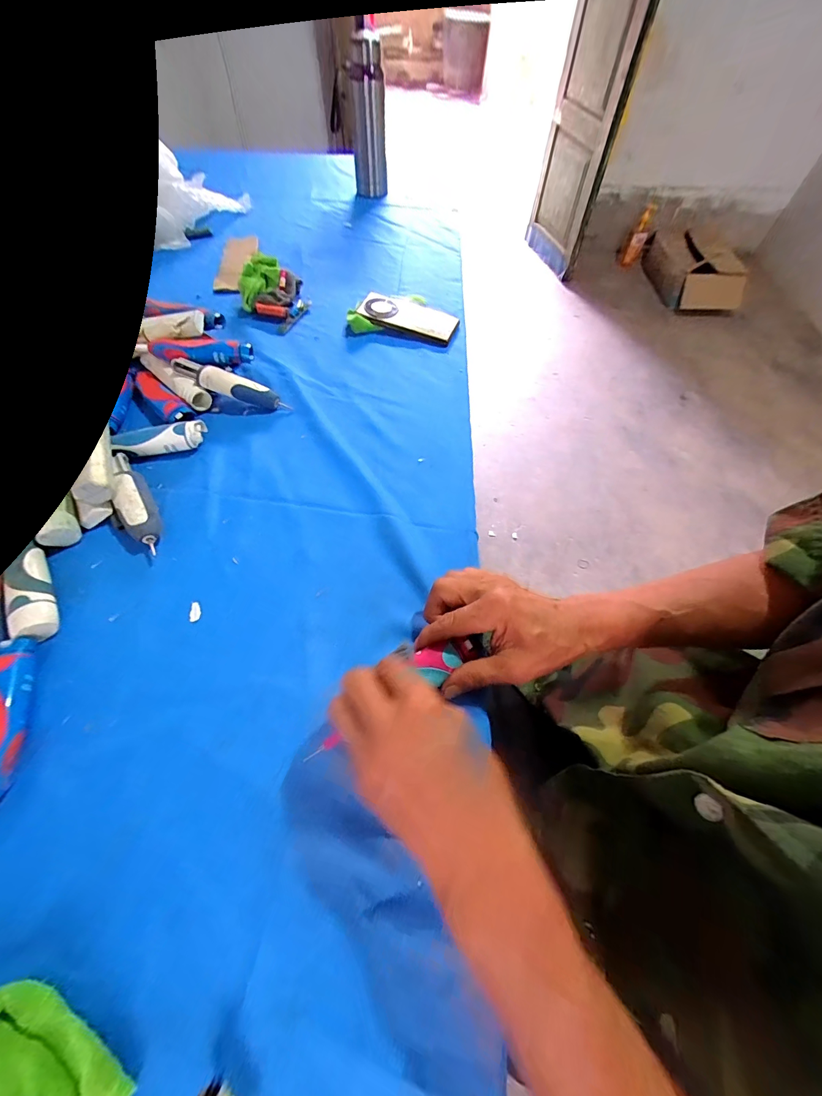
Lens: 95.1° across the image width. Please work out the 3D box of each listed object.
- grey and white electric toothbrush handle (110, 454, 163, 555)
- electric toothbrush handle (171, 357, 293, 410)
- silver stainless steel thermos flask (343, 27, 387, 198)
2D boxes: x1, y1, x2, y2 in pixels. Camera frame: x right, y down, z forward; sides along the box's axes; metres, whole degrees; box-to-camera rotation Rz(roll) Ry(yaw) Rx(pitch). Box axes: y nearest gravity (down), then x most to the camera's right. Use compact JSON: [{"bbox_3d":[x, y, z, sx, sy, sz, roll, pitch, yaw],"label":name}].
[{"bbox_3d":[-0.307,-0.054,0.416,0.033,0.029,0.138,-30,65,-18],"label":"grey and white electric toothbrush handle"},{"bbox_3d":[-0.238,-0.217,0.497,0.150,0.024,0.029,19,59,-8],"label":"electric toothbrush handle"},{"bbox_3d":[-0.099,-0.984,0.867,0.077,0.239,0.067,-4,59,-4],"label":"silver stainless steel thermos flask"}]

